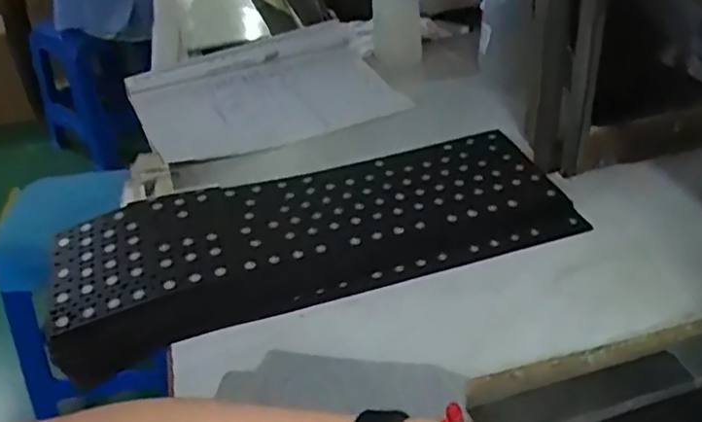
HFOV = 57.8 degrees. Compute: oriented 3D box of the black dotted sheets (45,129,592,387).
[{"bbox_3d":[-0.028,0.015,0.538,0.422,0.033,0.150,-14,33,-16],"label":"black dotted sheets"}]

